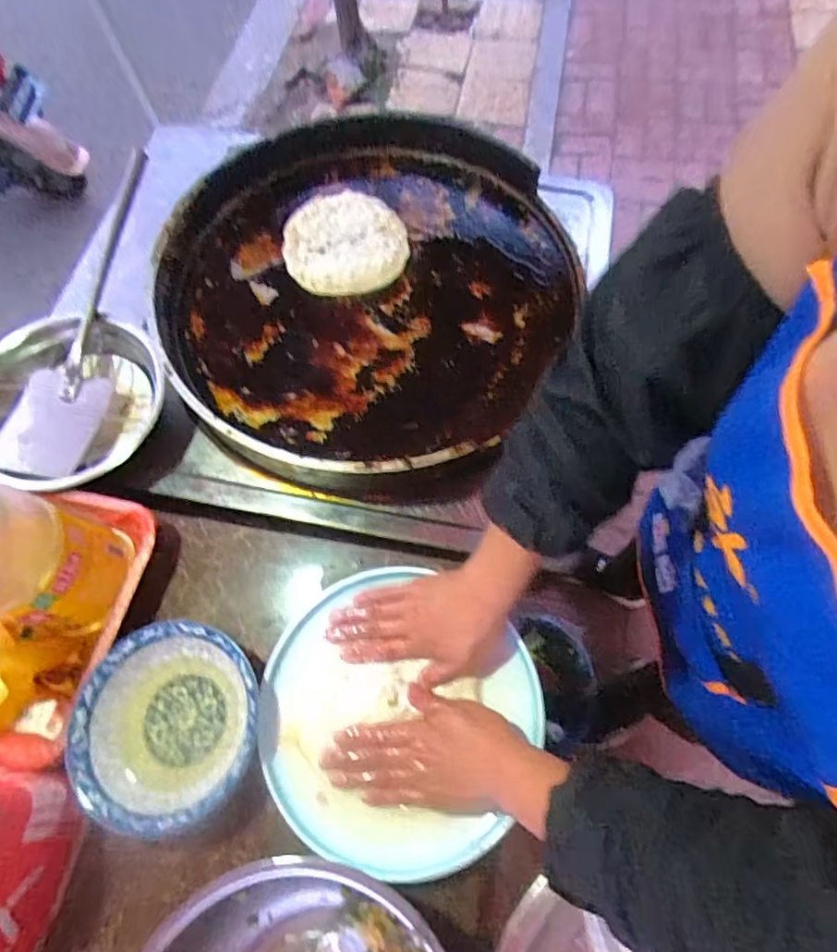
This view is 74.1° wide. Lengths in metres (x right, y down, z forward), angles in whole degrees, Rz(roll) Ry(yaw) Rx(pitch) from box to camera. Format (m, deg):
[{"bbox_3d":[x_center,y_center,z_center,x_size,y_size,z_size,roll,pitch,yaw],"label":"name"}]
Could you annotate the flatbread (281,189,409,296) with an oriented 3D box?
[{"bbox_3d":[-0.098,-0.325,0.752,0.160,0.016,0.176,-1,66,3],"label":"flatbread"}]

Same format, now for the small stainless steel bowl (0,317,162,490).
[{"bbox_3d":[-0.417,-0.084,0.665,0.209,0.070,0.218,-1,66,3],"label":"small stainless steel bowl"}]

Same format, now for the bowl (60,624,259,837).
[{"bbox_3d":[-0.231,0.226,0.513,0.166,0.056,0.168,-1,66,3],"label":"bowl"}]

